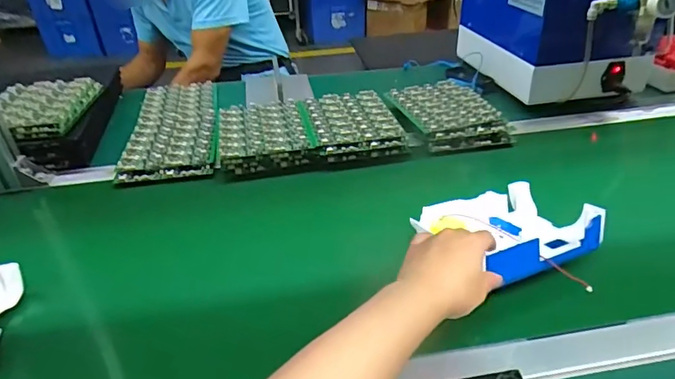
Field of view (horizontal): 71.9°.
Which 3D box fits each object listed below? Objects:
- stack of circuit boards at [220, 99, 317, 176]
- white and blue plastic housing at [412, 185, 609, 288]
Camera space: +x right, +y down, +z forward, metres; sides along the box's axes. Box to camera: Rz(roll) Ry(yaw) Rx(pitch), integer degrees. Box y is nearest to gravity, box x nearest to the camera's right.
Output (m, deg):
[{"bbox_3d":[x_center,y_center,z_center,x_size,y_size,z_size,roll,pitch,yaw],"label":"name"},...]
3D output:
[{"bbox_3d":[-0.122,-0.086,0.796,0.157,0.047,0.211,-9,35,-8],"label":"stack of circuit boards"},{"bbox_3d":[0.201,0.042,0.557,0.178,0.062,0.149,-18,40,-18],"label":"white and blue plastic housing"}]

